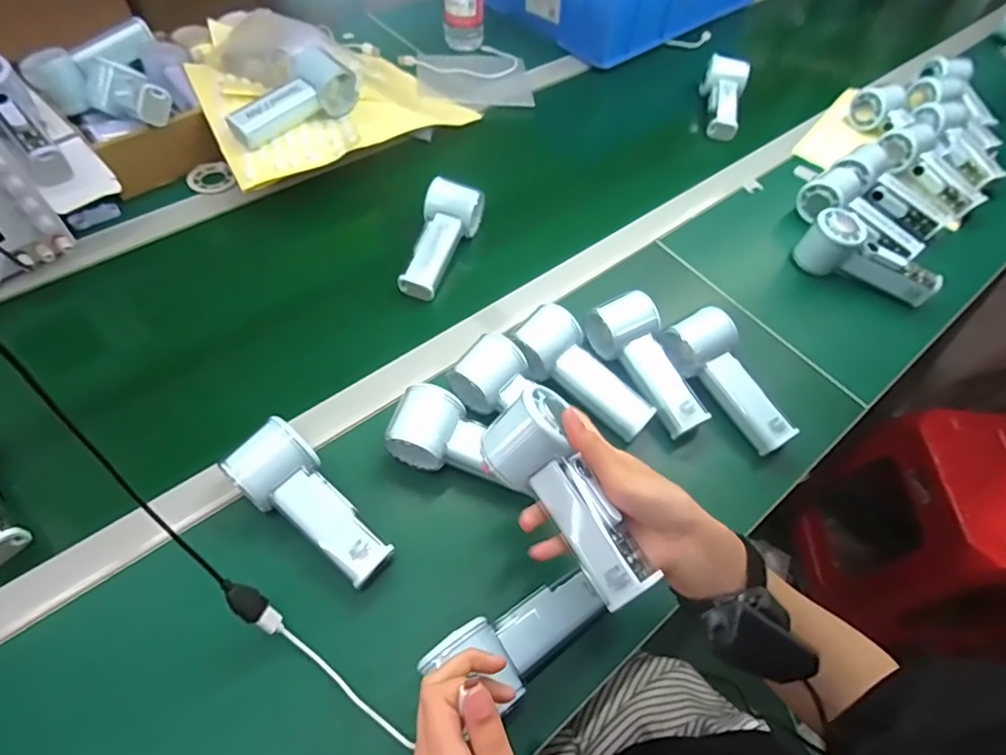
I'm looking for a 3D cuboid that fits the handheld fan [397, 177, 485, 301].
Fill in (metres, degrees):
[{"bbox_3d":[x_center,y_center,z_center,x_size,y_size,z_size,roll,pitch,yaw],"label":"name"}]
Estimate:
[{"bbox_3d":[-0.074,-0.153,0.620,0.059,0.040,0.142,19,71,8],"label":"handheld fan"}]

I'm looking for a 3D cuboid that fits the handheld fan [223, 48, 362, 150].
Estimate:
[{"bbox_3d":[-0.253,-0.330,0.639,0.070,0.049,0.151,40,61,21],"label":"handheld fan"}]

